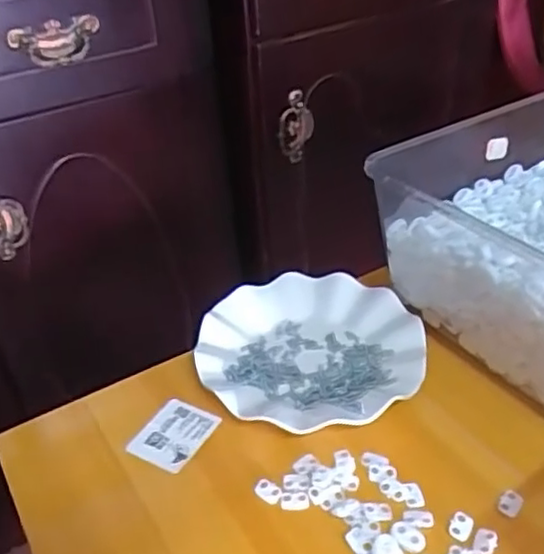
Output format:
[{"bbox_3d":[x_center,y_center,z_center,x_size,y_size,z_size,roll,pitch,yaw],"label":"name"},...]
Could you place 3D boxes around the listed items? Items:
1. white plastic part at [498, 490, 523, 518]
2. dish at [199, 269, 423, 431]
[{"bbox_3d":[0.156,0.147,0.430,0.013,0.004,0.019,21,42,30],"label":"white plastic part"},{"bbox_3d":[0.032,0.060,0.548,0.179,0.023,0.174,-2,36,2],"label":"dish"}]

